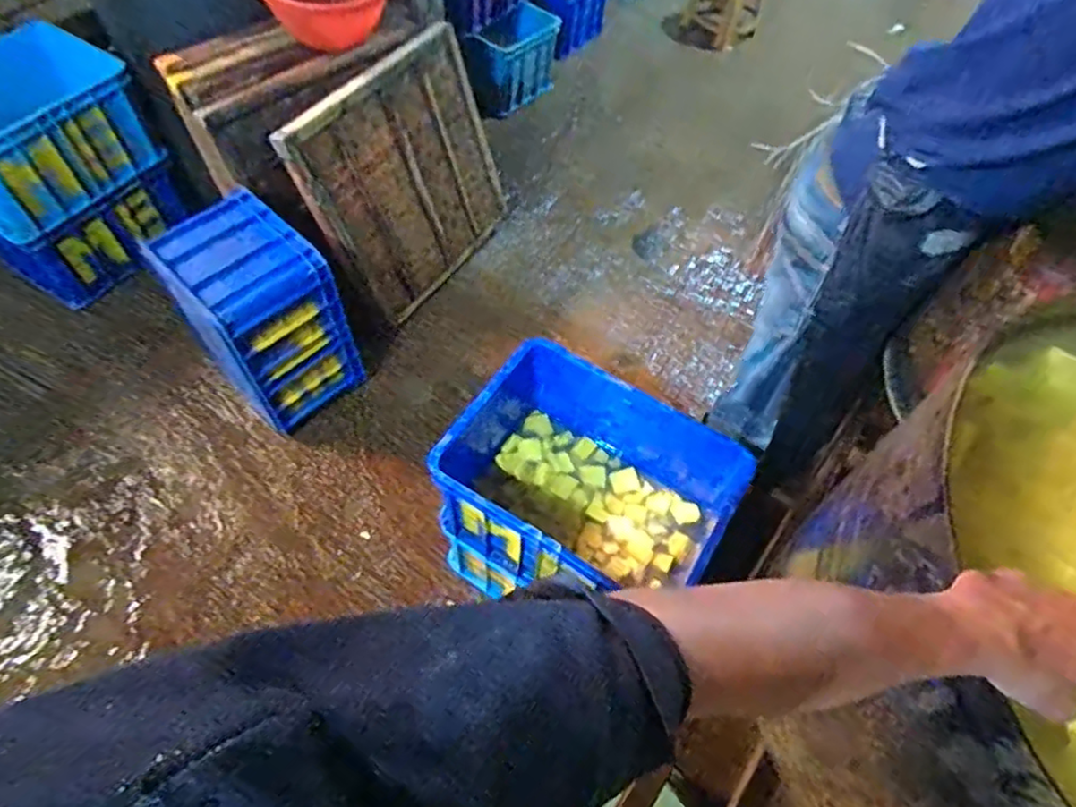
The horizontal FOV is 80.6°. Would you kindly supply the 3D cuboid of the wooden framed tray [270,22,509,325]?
[{"bbox_3d":[-0.338,-0.609,1.744,0.060,0.586,0.605,20,58,32],"label":"wooden framed tray"}]

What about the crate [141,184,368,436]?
[{"bbox_3d":[-0.664,-0.211,1.532,0.297,0.461,0.319,-34,64,-26],"label":"crate"}]

